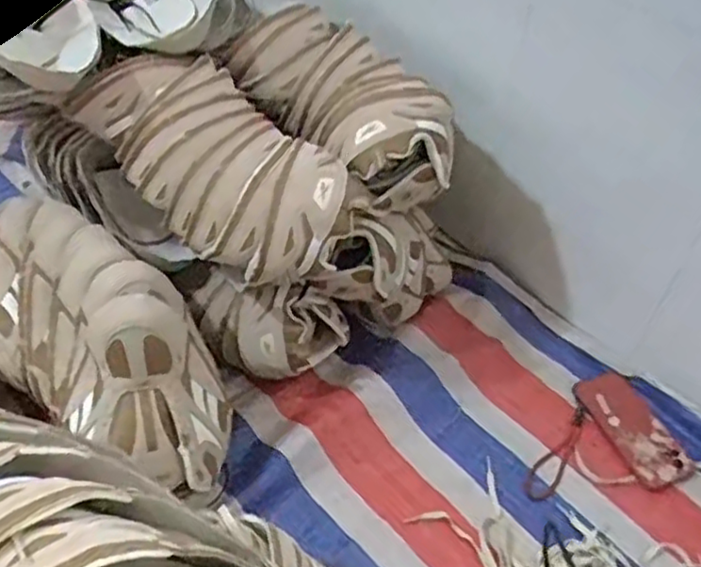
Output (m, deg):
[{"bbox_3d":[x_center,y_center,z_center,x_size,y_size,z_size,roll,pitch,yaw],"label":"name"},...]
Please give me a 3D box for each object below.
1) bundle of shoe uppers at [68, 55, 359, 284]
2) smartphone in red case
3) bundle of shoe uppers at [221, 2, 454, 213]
[{"bbox_3d":[-0.157,-0.143,0.767,0.158,0.109,0.345,-31,56,-30],"label":"bundle of shoe uppers"},{"bbox_3d":[0.354,0.181,0.848,0.070,0.010,0.157,-26,58,-8],"label":"smartphone in red case"},{"bbox_3d":[-0.006,-0.220,0.832,0.151,0.114,0.314,-29,55,-29],"label":"bundle of shoe uppers"}]

